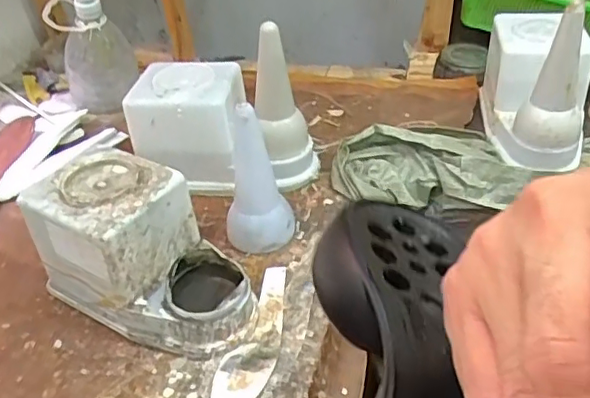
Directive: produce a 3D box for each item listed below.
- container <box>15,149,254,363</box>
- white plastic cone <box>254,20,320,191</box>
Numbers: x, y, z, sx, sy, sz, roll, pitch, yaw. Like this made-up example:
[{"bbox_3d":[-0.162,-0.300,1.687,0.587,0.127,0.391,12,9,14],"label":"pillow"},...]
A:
[{"bbox_3d":[-0.128,0.046,0.518,0.193,0.116,0.100,18,42,23],"label":"container"},{"bbox_3d":[-0.012,-0.091,0.634,0.069,0.170,0.060,3,38,6],"label":"white plastic cone"}]

